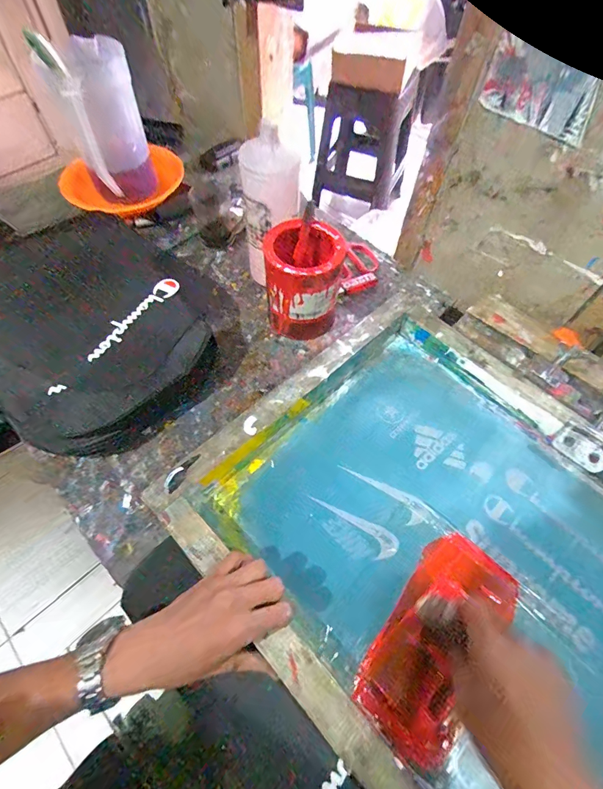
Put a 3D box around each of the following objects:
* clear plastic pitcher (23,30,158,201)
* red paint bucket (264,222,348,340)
[{"bbox_3d":[-0.336,-0.453,0.663,0.127,0.254,0.105,-18,61,-13],"label":"clear plastic pitcher"},{"bbox_3d":[0.003,-0.158,0.562,0.104,0.150,0.100,1,59,-2],"label":"red paint bucket"}]

